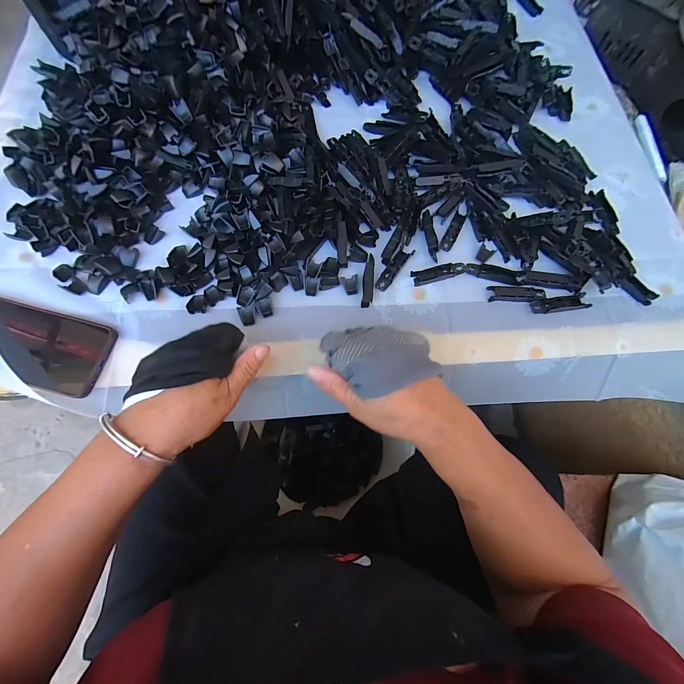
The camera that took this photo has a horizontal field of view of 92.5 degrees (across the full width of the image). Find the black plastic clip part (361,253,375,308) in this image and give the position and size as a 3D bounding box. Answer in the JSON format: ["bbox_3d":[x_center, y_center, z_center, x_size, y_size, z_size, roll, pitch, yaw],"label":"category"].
[{"bbox_3d":[0.030,-0.071,0.374,0.013,0.008,0.063,5,72,0],"label":"black plastic clip part"}]

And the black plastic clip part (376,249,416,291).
[{"bbox_3d":[0.061,-0.085,0.379,0.015,0.004,0.061,35,74,9],"label":"black plastic clip part"}]

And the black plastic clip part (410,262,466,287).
[{"bbox_3d":[0.114,-0.080,0.382,0.064,0.004,0.018,-12,73,-5],"label":"black plastic clip part"}]

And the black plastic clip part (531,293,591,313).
[{"bbox_3d":[0.246,-0.043,0.369,0.060,0.005,0.018,-6,73,-7],"label":"black plastic clip part"}]

